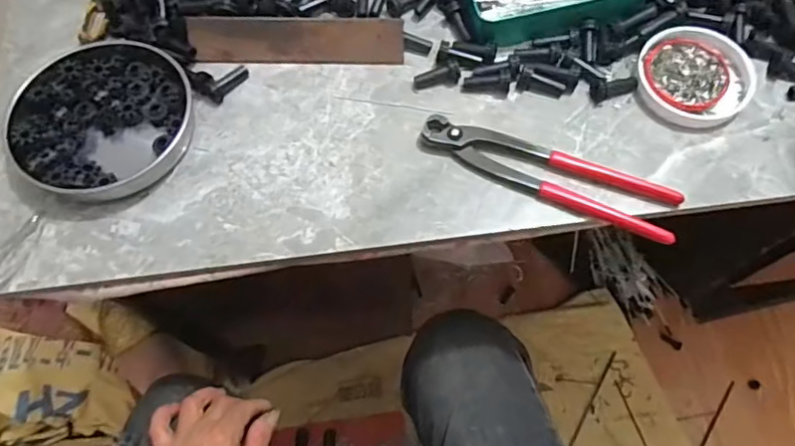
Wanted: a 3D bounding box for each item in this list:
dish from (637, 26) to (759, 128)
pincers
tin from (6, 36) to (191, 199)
[{"bbox_3d":[0.240,-0.118,0.459,0.089,0.018,0.080,11,67,6],"label":"dish"},{"bbox_3d":[0.114,-0.039,0.433,0.195,0.014,0.043,20,69,10],"label":"pincers"},{"bbox_3d":[-0.233,-0.083,0.452,0.136,0.028,0.132,-1,66,1],"label":"tin"}]

